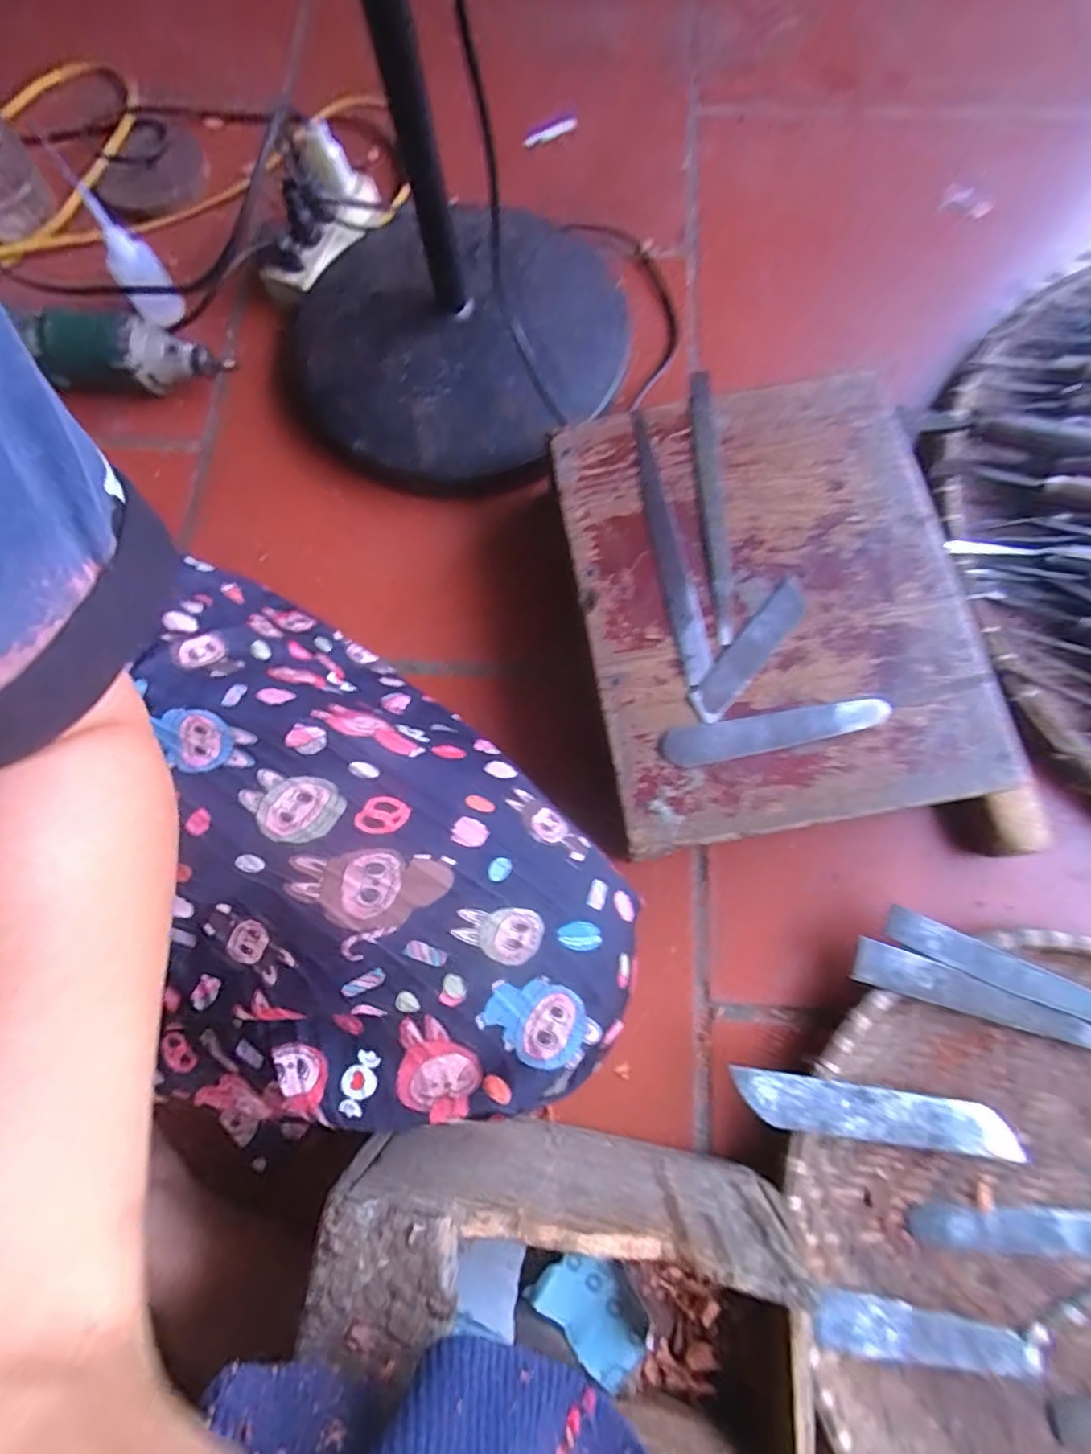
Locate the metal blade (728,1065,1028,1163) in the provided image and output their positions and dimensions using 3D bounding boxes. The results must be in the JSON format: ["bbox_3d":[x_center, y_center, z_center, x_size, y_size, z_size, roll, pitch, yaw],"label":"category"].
[{"bbox_3d":[0.193,0.225,0.341,0.175,0.004,0.028,12,76,-6],"label":"metal blade"}]

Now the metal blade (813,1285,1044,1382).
[{"bbox_3d":[0.209,0.336,0.323,0.123,0.009,0.026,12,76,5],"label":"metal blade"}]

